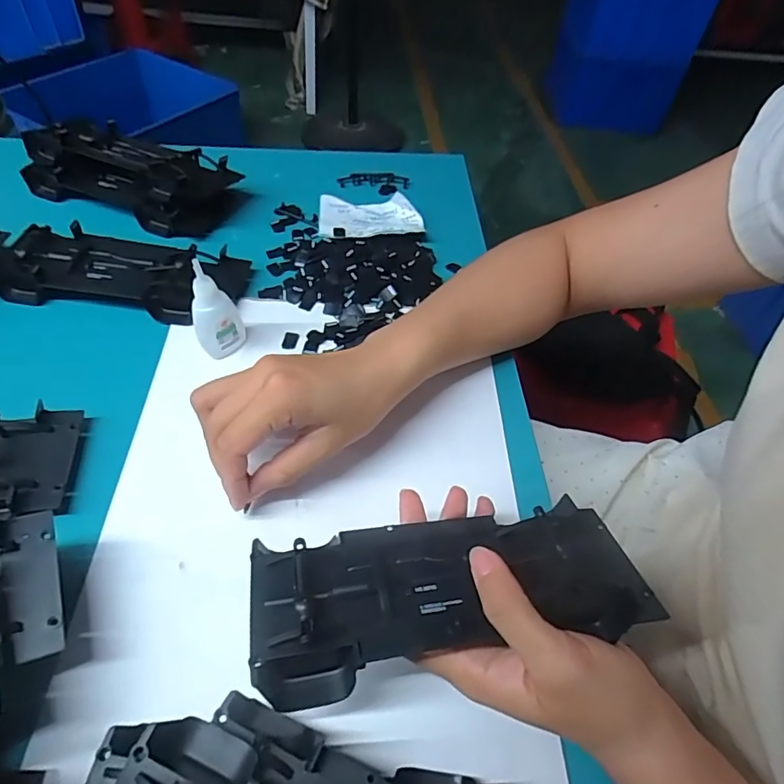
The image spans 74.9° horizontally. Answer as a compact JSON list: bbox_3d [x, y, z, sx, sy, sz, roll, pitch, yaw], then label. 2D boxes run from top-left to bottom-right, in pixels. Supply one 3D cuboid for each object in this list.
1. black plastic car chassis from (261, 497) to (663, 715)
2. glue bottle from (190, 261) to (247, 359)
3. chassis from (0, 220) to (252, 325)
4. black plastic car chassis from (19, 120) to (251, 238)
[{"bbox_3d":[0.032,0.092,0.250,0.192,0.027,0.071,-6,53,-13],"label":"black plastic car chassis"},{"bbox_3d":[-0.128,-0.062,0.369,0.032,0.072,0.028,-11,54,-14],"label":"glue bottle"},{"bbox_3d":[-0.222,-0.101,0.419,0.186,0.029,0.070,6,52,-1],"label":"chassis"},{"bbox_3d":[-0.248,-0.218,0.493,0.198,0.046,0.095,21,53,11],"label":"black plastic car chassis"}]

